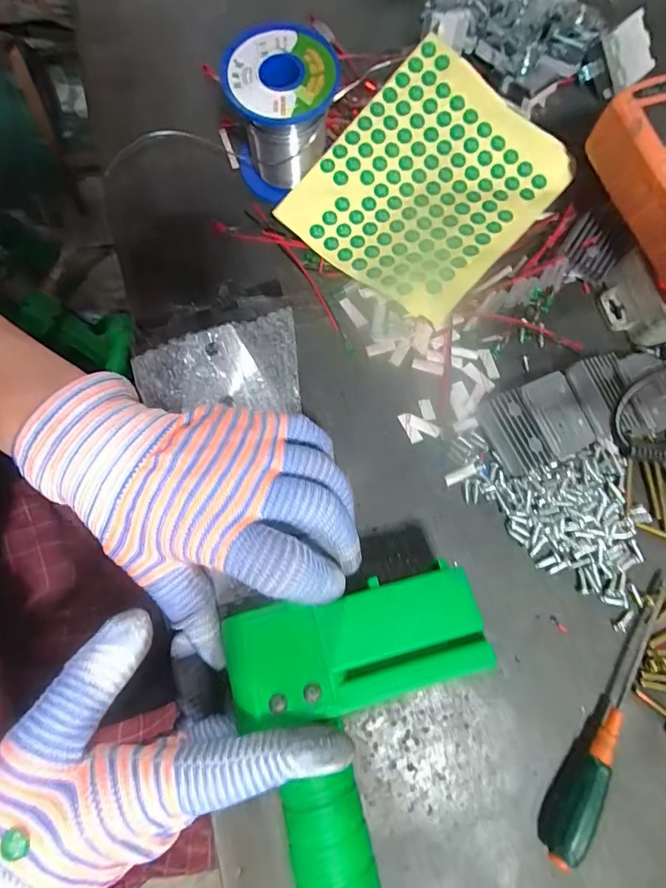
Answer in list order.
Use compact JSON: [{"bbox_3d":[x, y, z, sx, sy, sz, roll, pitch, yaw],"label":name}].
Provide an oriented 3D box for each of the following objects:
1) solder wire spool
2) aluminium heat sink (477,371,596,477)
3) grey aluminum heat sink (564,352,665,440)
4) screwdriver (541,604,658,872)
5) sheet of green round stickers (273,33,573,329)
[{"bbox_3d":[-0.030,-0.201,0.271,0.066,0.053,0.066,-12,80,-3],"label":"solder wire spool"},{"bbox_3d":[0.116,-0.011,0.257,0.058,0.014,0.047,-22,81,-5],"label":"aluminium heat sink"},{"bbox_3d":[0.169,-0.028,0.259,0.054,0.014,0.049,-16,80,-4],"label":"grey aluminum heat sink"},{"bbox_3d":[0.142,0.146,0.227,0.016,0.017,0.130,34,81,5],"label":"screwdriver"},{"bbox_3d":[0.061,-0.164,0.282,0.127,0.020,0.155,42,82,6],"label":"sheet of green round stickers"}]

